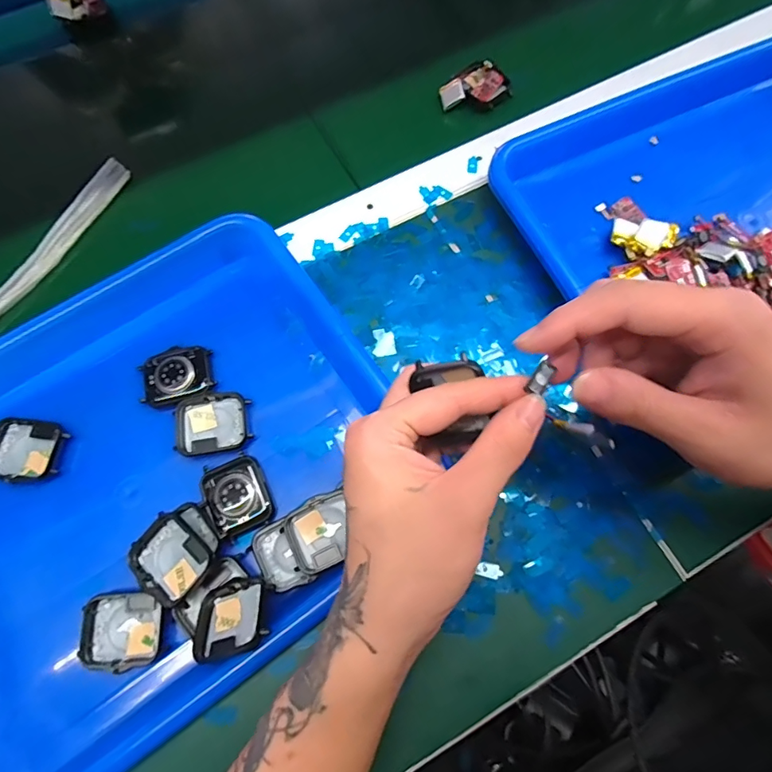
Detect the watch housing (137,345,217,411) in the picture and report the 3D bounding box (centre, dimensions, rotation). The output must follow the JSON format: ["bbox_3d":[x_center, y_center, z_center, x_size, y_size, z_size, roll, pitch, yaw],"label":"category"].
[{"bbox_3d":[-0.135,-0.006,0.302,0.044,0.012,0.036,-17,73,-4],"label":"watch housing"}]

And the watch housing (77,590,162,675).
[{"bbox_3d":[-0.147,0.136,0.257,0.039,0.010,0.038,-4,72,0],"label":"watch housing"}]

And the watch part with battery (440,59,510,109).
[{"bbox_3d":[0.074,-0.252,0.393,0.055,0.010,0.045,-41,74,-9],"label":"watch part with battery"}]

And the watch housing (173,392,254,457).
[{"bbox_3d":[-0.109,0.024,0.294,0.045,0.009,0.037,-8,72,-1],"label":"watch housing"}]

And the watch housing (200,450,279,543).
[{"bbox_3d":[-0.089,0.065,0.279,0.036,0.009,0.045,-28,74,-7],"label":"watch housing"}]

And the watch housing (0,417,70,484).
[{"bbox_3d":[-0.224,0.040,0.289,0.047,0.011,0.038,5,73,3],"label":"watch housing"}]

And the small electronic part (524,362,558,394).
[{"bbox_3d":[0.067,-0.003,0.201,0.007,0.005,0.012,34,74,10],"label":"small electronic part"}]

